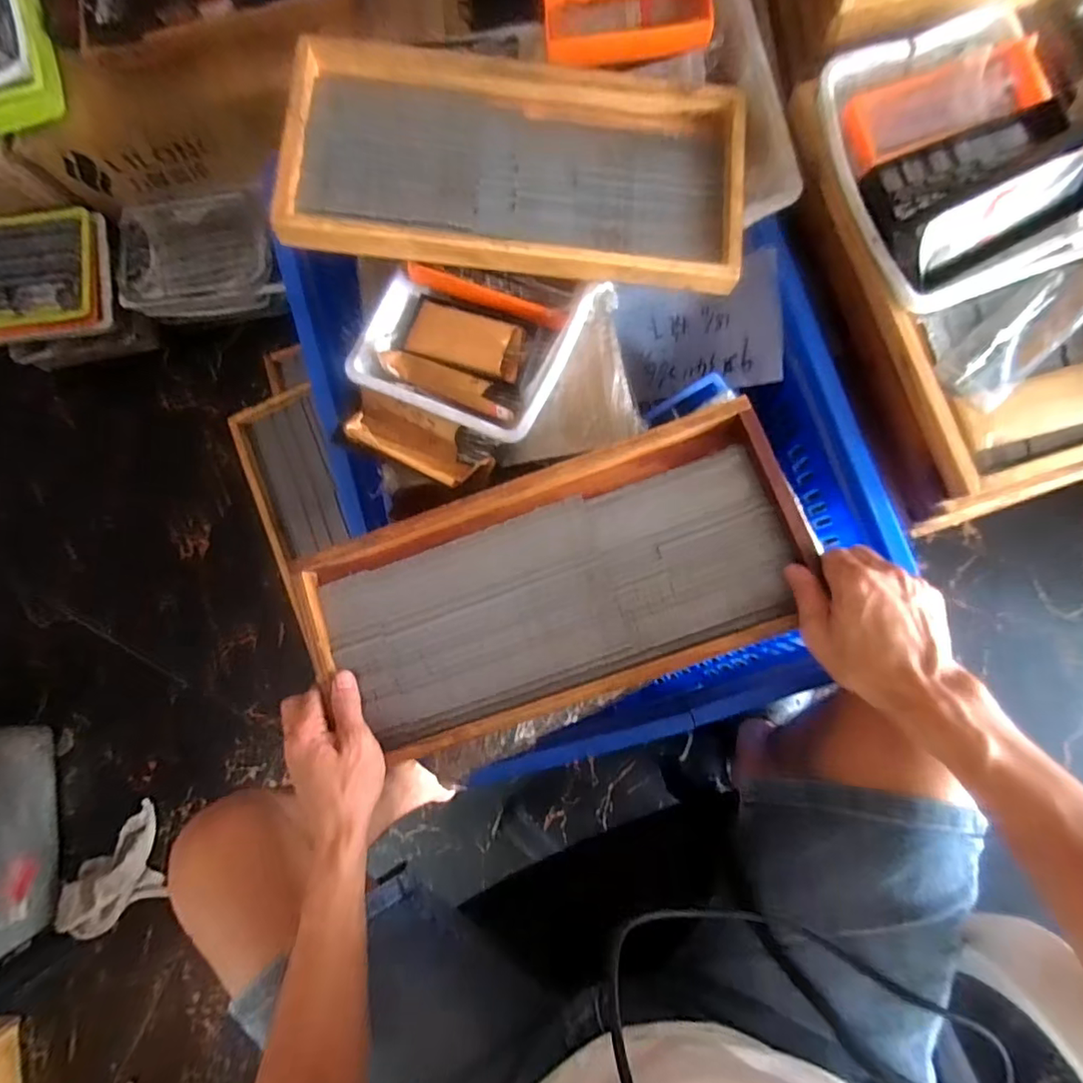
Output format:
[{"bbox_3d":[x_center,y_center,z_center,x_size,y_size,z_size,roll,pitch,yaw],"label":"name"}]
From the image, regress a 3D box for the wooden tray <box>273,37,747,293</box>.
[{"bbox_3d":[-0.021,-0.362,0.542,0.422,0.035,0.213,5,81,-4],"label":"wooden tray"}]

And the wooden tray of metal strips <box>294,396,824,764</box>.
[{"bbox_3d":[0.007,0.039,0.489,0.423,0.048,0.197,-19,85,4],"label":"wooden tray of metal strips"}]

